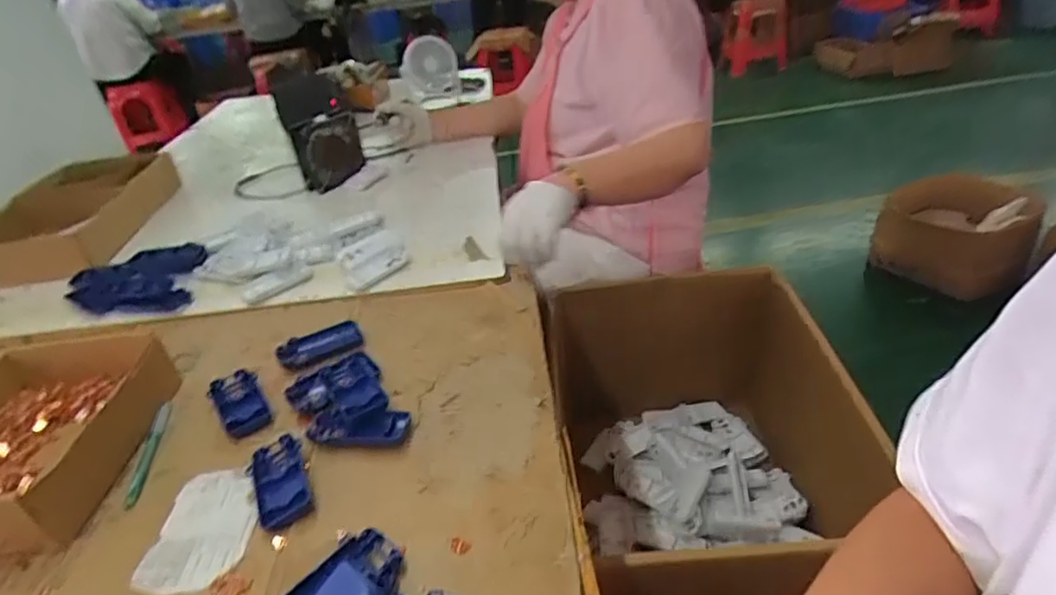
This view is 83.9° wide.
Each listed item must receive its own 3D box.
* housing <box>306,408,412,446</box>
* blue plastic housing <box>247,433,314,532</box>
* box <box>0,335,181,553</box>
[{"bbox_3d":[-0.167,0.127,0.573,0.095,0.019,0.044,-3,35,3],"label":"housing"},{"bbox_3d":[-0.224,0.164,0.530,0.045,0.013,0.097,-22,38,-22],"label":"blue plastic housing"},{"bbox_3d":[-0.477,0.134,0.566,0.190,0.065,0.212,-6,35,-1],"label":"box"}]

